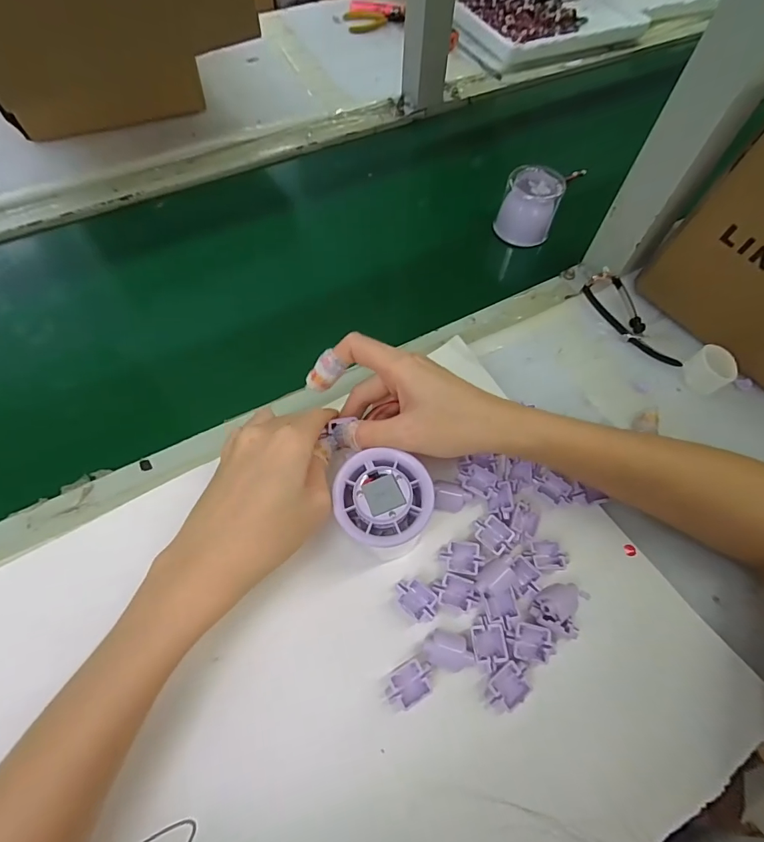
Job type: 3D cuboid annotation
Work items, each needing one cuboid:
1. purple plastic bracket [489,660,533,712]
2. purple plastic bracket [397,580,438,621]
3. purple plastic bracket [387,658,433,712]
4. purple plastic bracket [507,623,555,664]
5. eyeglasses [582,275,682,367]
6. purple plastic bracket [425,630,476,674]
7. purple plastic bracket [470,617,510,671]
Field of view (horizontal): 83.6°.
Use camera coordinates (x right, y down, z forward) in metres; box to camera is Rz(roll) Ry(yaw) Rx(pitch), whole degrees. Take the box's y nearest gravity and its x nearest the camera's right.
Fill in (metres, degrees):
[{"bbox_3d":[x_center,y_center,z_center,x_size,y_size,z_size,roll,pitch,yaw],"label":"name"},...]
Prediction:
[{"bbox_3d":[0.073,0.151,0.244,0.027,0.004,0.018,-31,68,-16],"label":"purple plastic bracket"},{"bbox_3d":[0.021,0.112,0.268,0.028,0.010,0.019,34,67,15],"label":"purple plastic bracket"},{"bbox_3d":[0.017,0.152,0.248,0.029,0.010,0.021,-21,66,-12],"label":"purple plastic bracket"},{"bbox_3d":[0.089,0.132,0.254,0.025,0.006,0.019,8,63,3],"label":"purple plastic bracket"},{"bbox_3d":[0.217,-0.087,0.373,0.031,0.018,0.102,-21,66,-12],"label":"eyeglasses"},{"bbox_3d":[0.040,0.137,0.255,0.028,0.010,0.021,11,63,4],"label":"purple plastic bracket"},{"bbox_3d":[0.064,0.133,0.256,0.020,0.006,0.027,-3,63,-3],"label":"purple plastic bracket"}]

